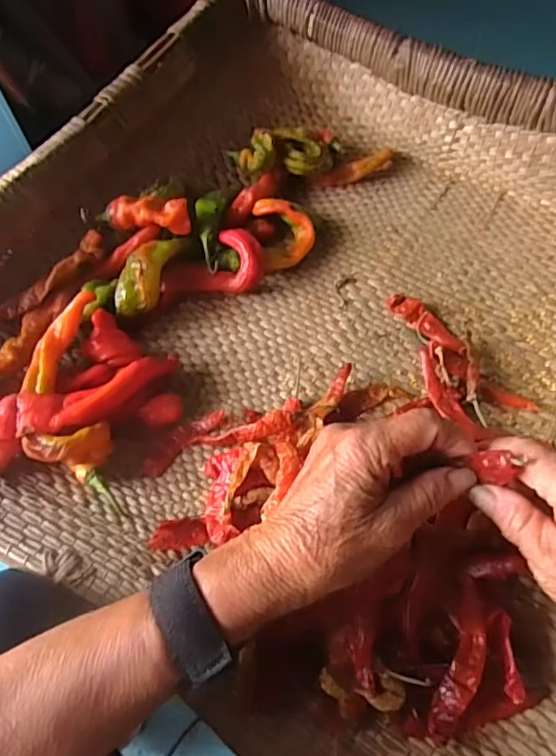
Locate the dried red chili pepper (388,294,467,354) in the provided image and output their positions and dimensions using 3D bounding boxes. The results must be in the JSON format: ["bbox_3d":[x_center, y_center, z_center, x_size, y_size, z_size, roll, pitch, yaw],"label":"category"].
[{"bbox_3d":[0.132,-0.047,0.467,0.025,0.011,0.081,-34,64,-15],"label":"dried red chili pepper"}]

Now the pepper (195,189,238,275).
[{"bbox_3d":[-0.064,-0.147,0.499,0.030,0.028,0.107,5,61,6],"label":"pepper"}]

